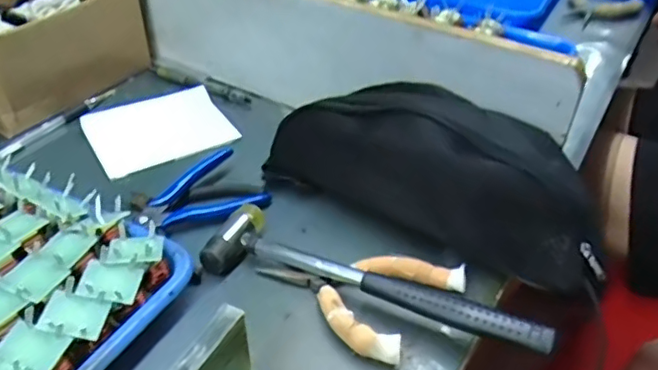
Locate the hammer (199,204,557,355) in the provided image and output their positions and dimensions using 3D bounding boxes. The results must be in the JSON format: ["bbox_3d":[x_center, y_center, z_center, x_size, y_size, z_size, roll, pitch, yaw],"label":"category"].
[{"bbox_3d":[0.030,0.065,0.415,0.243,0.034,0.057,14,41,16],"label":"hammer"}]

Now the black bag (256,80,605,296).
[{"bbox_3d":[0.089,-0.018,0.471,0.270,0.090,0.108,23,44,24],"label":"black bag"}]

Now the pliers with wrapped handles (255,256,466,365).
[{"bbox_3d":[0.022,0.067,0.420,0.122,0.021,0.095,30,47,31],"label":"pliers with wrapped handles"}]

